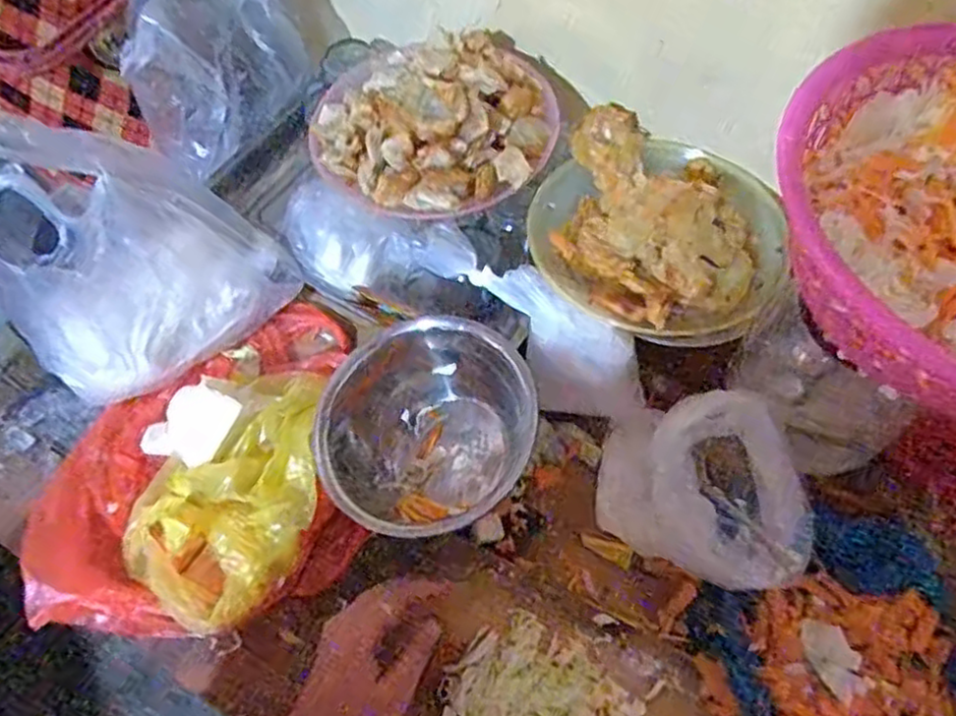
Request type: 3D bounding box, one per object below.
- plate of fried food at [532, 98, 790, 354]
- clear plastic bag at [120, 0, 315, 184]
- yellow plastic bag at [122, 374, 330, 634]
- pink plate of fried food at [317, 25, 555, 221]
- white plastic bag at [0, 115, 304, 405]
[{"bbox_3d":[0.152,-0.118,0.595,0.218,0.066,0.203,-1,62,3],"label":"plate of fried food"},{"bbox_3d":[-0.275,-0.316,0.739,0.070,0.170,0.224,20,65,13],"label":"clear plastic bag"},{"bbox_3d":[-0.193,0.103,0.566,0.138,0.058,0.200,30,68,18],"label":"yellow plastic bag"},{"bbox_3d":[-0.036,-0.208,0.601,0.209,0.058,0.185,-10,62,-2],"label":"pink plate of fried food"},{"bbox_3d":[-0.288,-0.096,0.559,0.209,0.257,0.096,-38,66,-16],"label":"white plastic bag"}]

